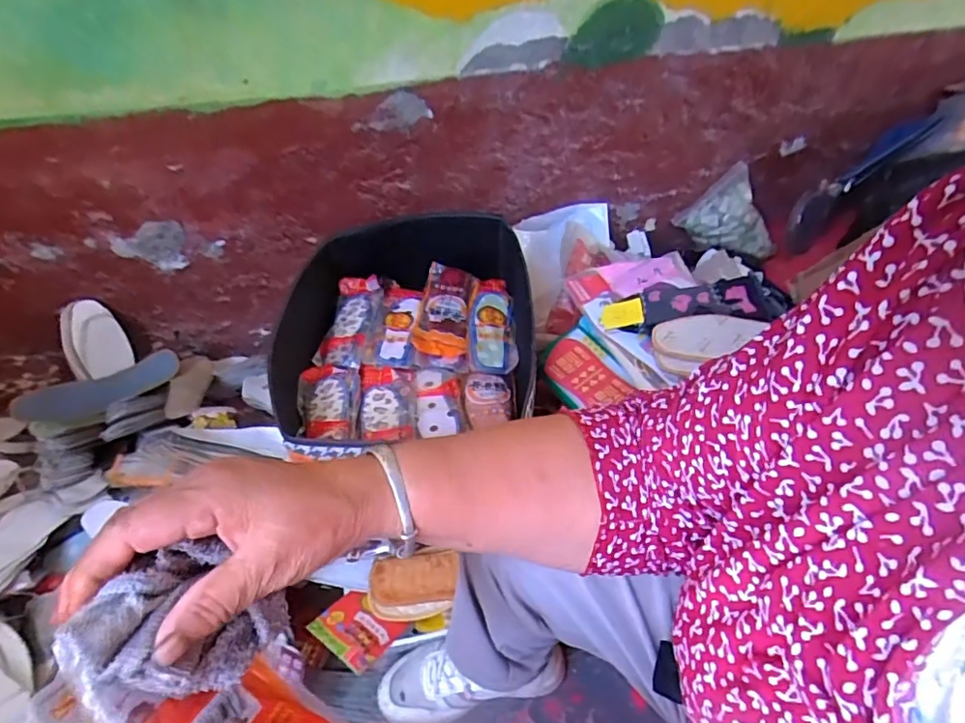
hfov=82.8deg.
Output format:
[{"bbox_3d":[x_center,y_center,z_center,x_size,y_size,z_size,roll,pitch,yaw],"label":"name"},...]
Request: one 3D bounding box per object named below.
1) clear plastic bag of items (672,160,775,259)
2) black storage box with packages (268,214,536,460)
[{"bbox_3d":[0.614,-0.356,1.349,0.258,0.181,0.085,15,45,11],"label":"clear plastic bag of items"},{"bbox_3d":[-0.106,-0.037,0.794,0.335,0.158,0.432,2,44,-2],"label":"black storage box with packages"}]

